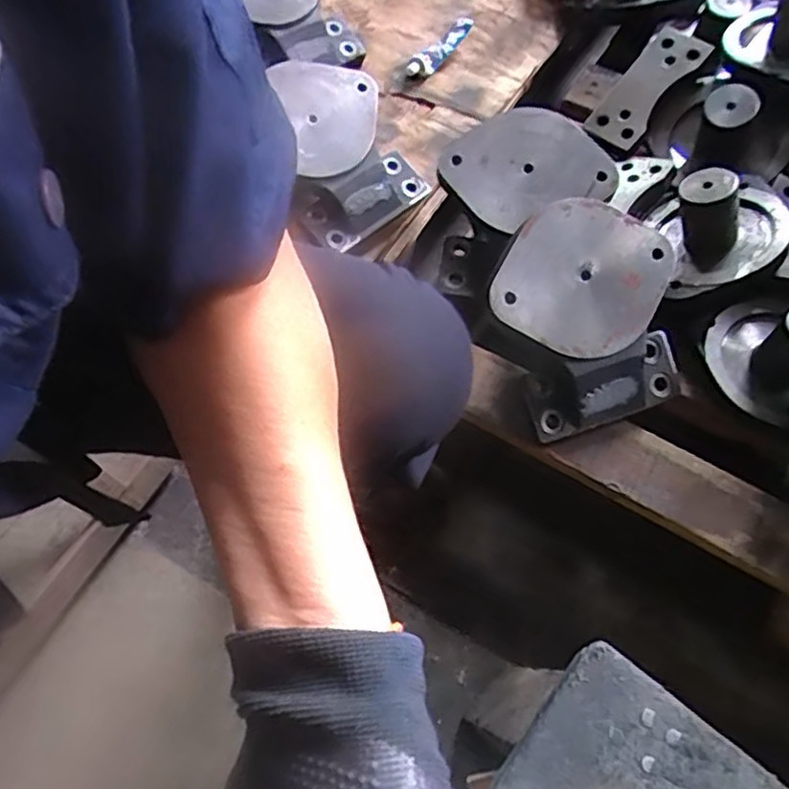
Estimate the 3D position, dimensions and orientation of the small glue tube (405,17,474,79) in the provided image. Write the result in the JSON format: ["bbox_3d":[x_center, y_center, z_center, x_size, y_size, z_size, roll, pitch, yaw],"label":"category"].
[{"bbox_3d":[0.051,-0.390,0.743,0.029,0.022,0.087,36,68,16],"label":"small glue tube"}]

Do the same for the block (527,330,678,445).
[{"bbox_3d":[0.182,-0.012,0.553,0.135,0.074,0.037,-19,29,-15],"label":"block"}]

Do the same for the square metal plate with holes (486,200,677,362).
[{"bbox_3d":[0.147,-0.089,0.514,0.121,0.010,0.117,31,85,-5],"label":"square metal plate with holes"}]

